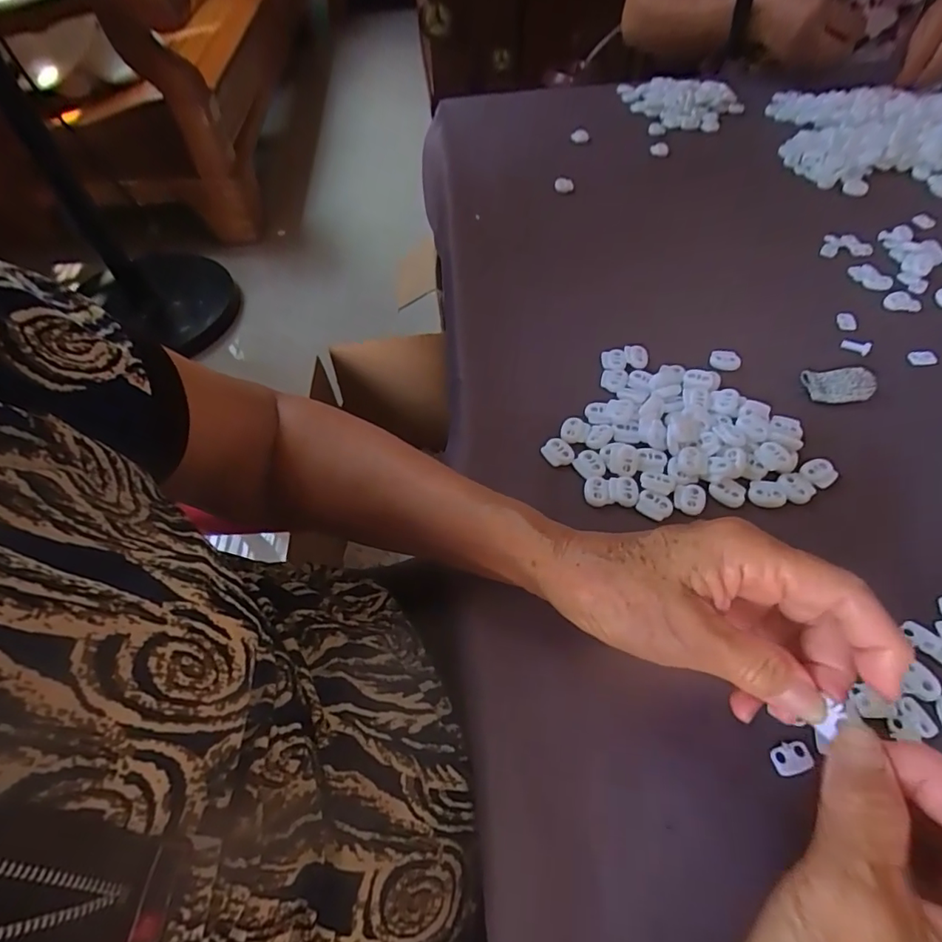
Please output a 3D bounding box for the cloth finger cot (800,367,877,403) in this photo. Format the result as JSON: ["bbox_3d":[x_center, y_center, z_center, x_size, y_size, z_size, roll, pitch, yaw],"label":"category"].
[{"bbox_3d":[0.276,-0.066,0.394,0.048,0.015,0.031,1,54,4],"label":"cloth finger cot"}]

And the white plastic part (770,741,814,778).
[{"bbox_3d":[0.156,0.139,0.255,0.019,0.004,0.013,-18,55,-10],"label":"white plastic part"}]

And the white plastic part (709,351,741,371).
[{"bbox_3d":[0.201,-0.088,0.418,0.023,0.011,0.012,22,58,18],"label":"white plastic part"}]

